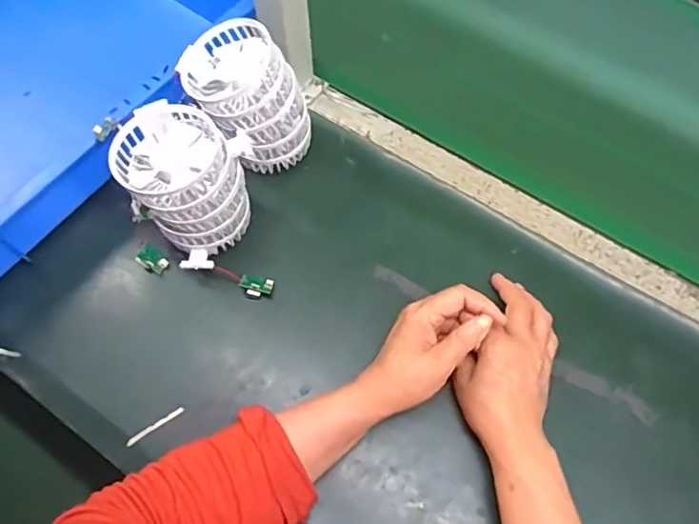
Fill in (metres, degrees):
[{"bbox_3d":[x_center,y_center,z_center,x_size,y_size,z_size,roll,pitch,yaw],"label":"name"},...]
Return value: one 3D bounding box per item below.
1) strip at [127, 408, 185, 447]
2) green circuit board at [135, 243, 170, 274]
[{"bbox_3d":[-0.175,0.147,0.497,0.054,0.004,0.006,-32,68,-11],"label":"strip"},{"bbox_3d":[-0.196,-0.002,0.555,0.029,0.005,0.022,39,71,-16],"label":"green circuit board"}]

